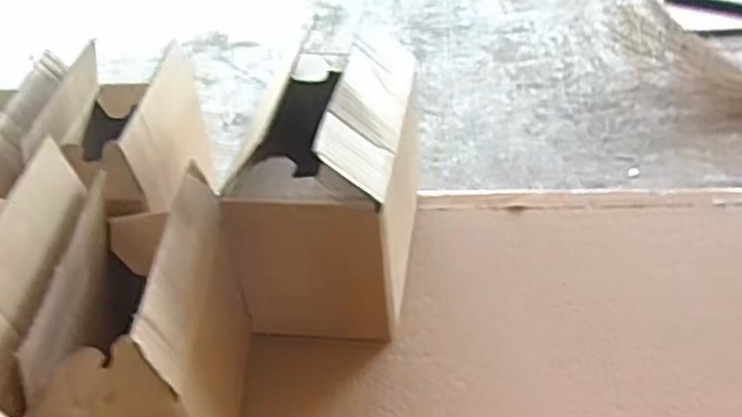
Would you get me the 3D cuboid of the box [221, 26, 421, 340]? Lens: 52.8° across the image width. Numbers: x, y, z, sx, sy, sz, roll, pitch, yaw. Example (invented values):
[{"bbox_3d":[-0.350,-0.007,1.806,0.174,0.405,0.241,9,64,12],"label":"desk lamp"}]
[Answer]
[{"bbox_3d":[-0.031,-0.026,0.689,0.133,0.203,0.221,3,39,9],"label":"box"}]

